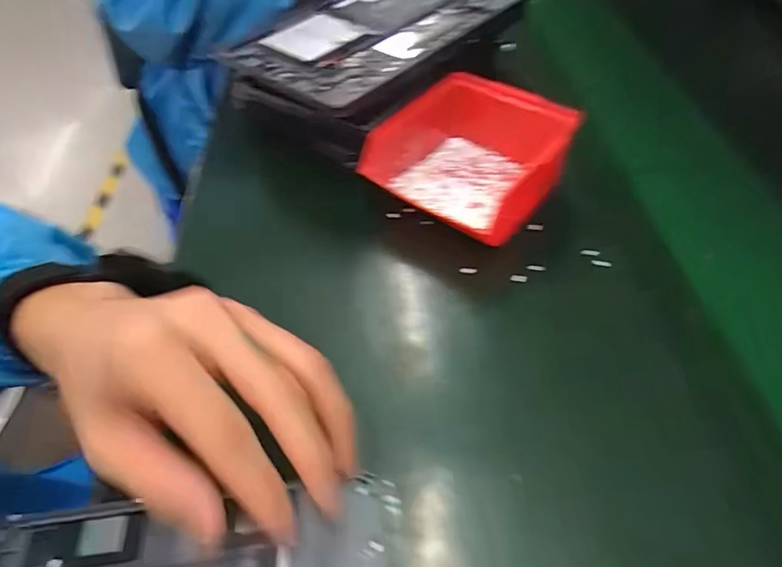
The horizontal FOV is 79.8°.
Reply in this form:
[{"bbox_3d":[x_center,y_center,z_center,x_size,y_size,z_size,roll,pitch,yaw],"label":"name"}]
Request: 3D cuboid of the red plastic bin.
[{"bbox_3d":[0.066,-0.102,0.388,0.136,0.065,0.135,30,59,22],"label":"red plastic bin"}]

